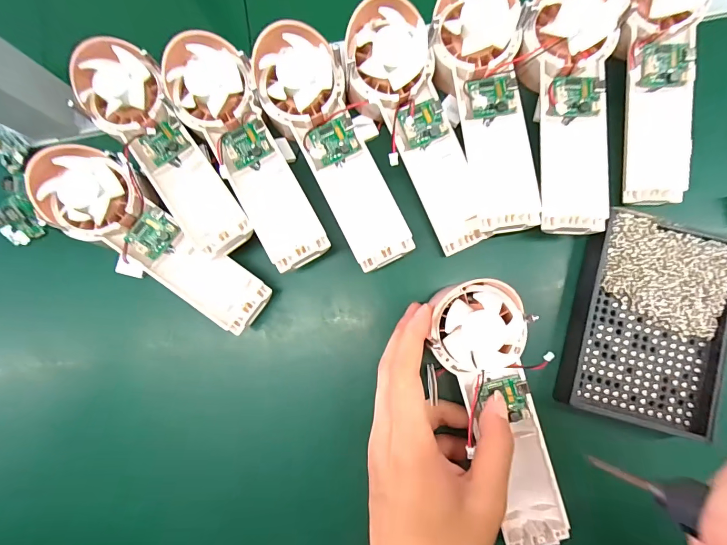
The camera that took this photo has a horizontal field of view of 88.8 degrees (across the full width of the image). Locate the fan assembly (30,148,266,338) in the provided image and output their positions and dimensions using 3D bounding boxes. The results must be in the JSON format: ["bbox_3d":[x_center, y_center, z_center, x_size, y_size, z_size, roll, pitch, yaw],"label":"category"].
[{"bbox_3d":[-0.152,-0.020,0.271,0.177,0.053,0.068,36,94,7],"label":"fan assembly"}]

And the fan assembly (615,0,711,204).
[{"bbox_3d":[0.205,-0.140,0.262,0.055,0.030,0.178,2,98,7],"label":"fan assembly"}]

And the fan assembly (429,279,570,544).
[{"bbox_3d":[0.091,0.091,0.242,0.058,0.024,0.172,-17,92,2],"label":"fan assembly"}]

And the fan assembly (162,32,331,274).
[{"bbox_3d":[-0.079,-0.088,0.275,0.060,0.039,0.180,-34,85,6],"label":"fan assembly"}]

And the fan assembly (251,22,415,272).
[{"bbox_3d":[-0.017,-0.089,0.270,0.062,0.044,0.176,-31,85,6],"label":"fan assembly"}]

